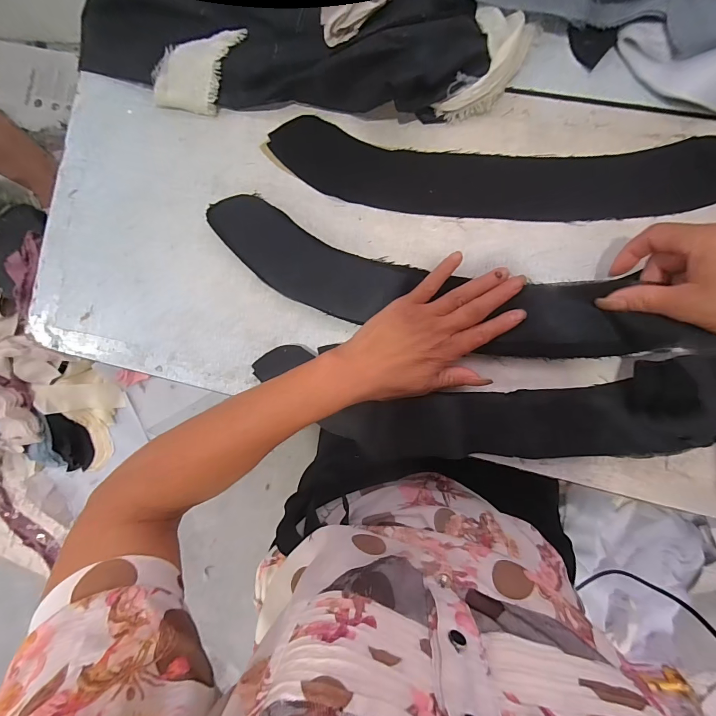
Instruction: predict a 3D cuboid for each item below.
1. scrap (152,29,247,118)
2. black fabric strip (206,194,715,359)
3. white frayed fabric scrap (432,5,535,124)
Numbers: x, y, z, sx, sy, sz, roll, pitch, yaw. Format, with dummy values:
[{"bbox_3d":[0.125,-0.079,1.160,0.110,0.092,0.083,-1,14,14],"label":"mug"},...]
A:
[{"bbox_3d":[-0.155,-0.285,0.358,0.055,0.033,0.094,34,93,6],"label":"scrap"},{"bbox_3d":[0.057,-0.066,0.323,0.423,0.021,0.088,14,91,9],"label":"black fabric strip"},{"bbox_3d":[0.115,-0.263,0.329,0.052,0.028,0.100,28,92,6],"label":"white frayed fabric scrap"}]

